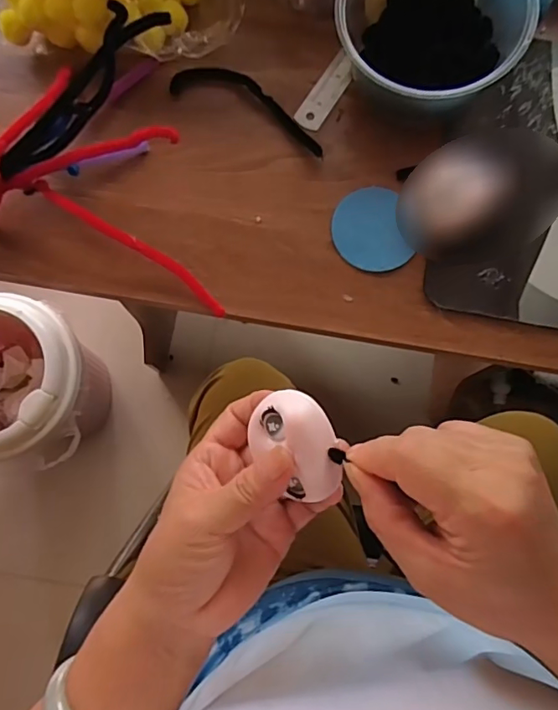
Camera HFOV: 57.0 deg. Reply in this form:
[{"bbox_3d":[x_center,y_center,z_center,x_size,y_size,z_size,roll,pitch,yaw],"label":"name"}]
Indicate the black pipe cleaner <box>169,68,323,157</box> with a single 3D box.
[{"bbox_3d":[-0.018,-0.172,0.351,0.114,0.010,0.029,25,80,4],"label":"black pipe cleaner"}]

